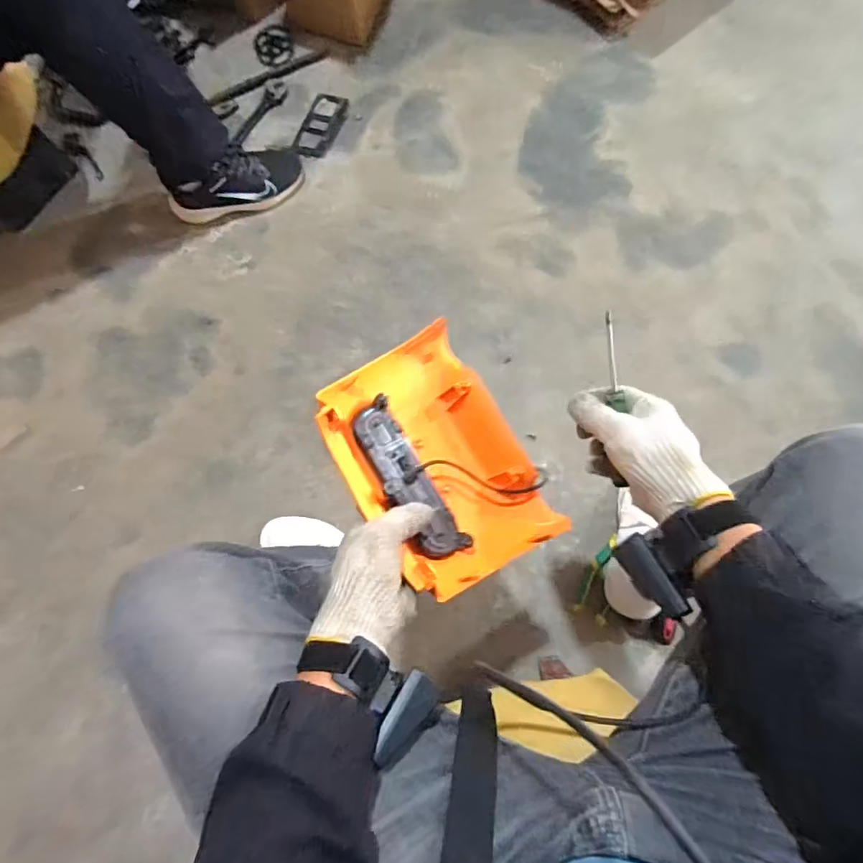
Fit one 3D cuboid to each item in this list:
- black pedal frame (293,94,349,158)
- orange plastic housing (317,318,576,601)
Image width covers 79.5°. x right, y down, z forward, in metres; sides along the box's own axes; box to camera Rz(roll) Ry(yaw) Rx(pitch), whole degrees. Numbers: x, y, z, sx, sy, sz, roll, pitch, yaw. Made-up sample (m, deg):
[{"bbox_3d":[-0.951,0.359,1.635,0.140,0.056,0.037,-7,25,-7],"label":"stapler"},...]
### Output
[{"bbox_3d":[-0.220,-0.603,1.022,0.069,0.011,0.139,21,77,5],"label":"black pedal frame"},{"bbox_3d":[0.007,0.028,0.498,0.177,0.060,0.235,-28,84,-39],"label":"orange plastic housing"}]

